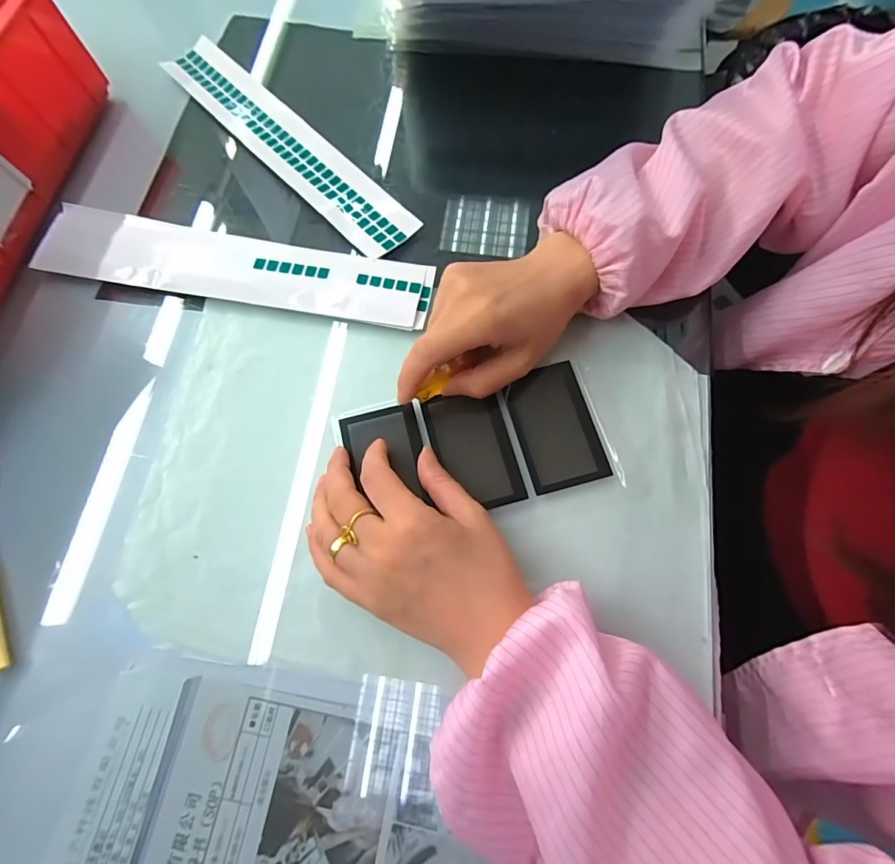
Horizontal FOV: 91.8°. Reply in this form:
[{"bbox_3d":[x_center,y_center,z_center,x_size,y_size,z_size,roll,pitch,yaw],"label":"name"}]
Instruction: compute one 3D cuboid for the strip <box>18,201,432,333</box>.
[{"bbox_3d":[-0.163,-0.125,0.331,0.300,0.007,0.061,11,74,5],"label":"strip"}]

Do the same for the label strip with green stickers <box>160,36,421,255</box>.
[{"bbox_3d":[-0.140,-0.247,0.370,0.049,0.007,0.296,-44,78,-8],"label":"label strip with green stickers"}]

